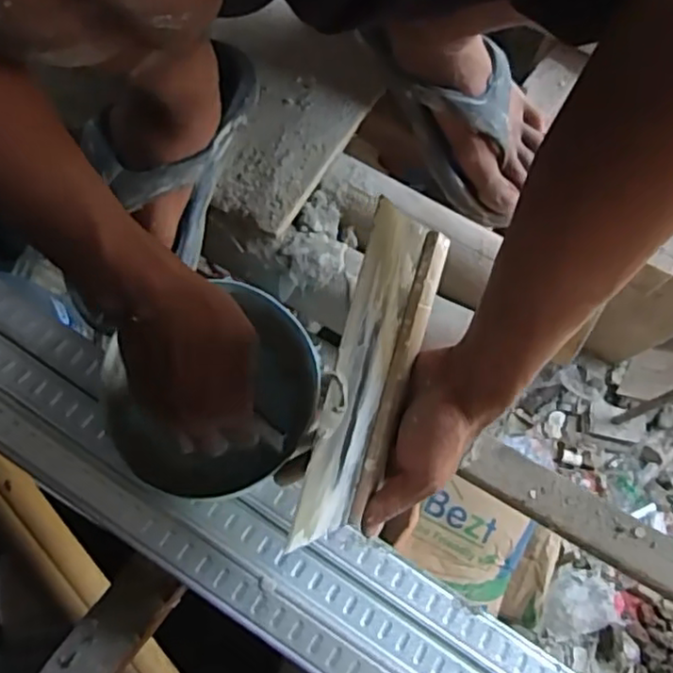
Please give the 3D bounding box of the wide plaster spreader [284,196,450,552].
[{"bbox_3d":[0.023,0.026,0.386,0.011,0.104,0.195,16,91,28],"label":"wide plaster spreader"}]

